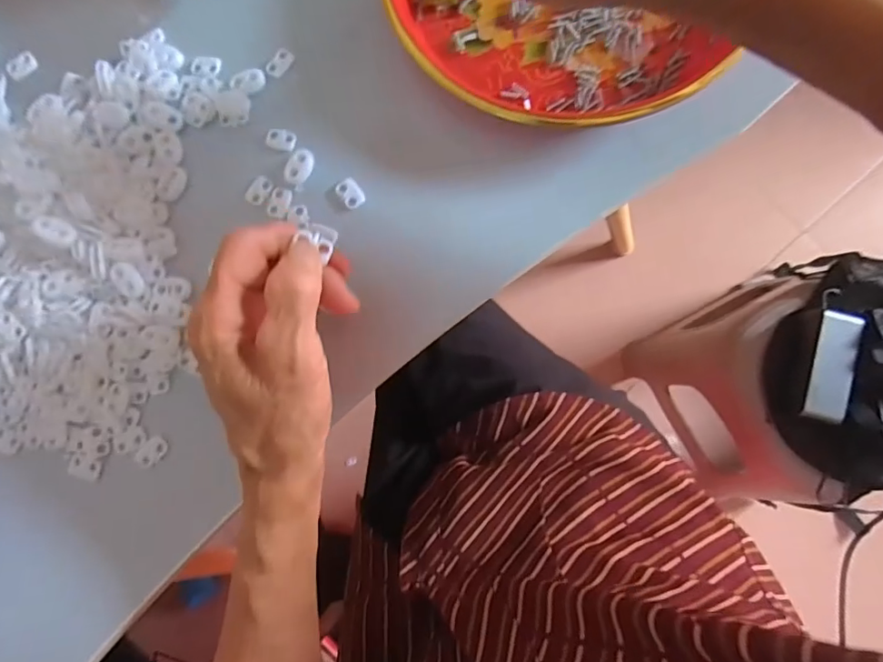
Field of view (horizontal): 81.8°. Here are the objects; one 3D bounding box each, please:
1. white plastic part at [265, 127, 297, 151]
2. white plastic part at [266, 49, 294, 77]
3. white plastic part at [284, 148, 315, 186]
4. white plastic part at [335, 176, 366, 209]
[{"bbox_3d":[-0.098,-0.116,0.308,0.018,0.004,0.013,10,85,5],"label":"white plastic part"},{"bbox_3d":[-0.100,-0.166,0.316,0.010,0.005,0.018,31,87,6],"label":"white plastic part"},{"bbox_3d":[-0.084,-0.097,0.302,0.014,0.005,0.022,25,87,6],"label":"white plastic part"},{"bbox_3d":[-0.054,-0.082,0.301,0.013,0.004,0.018,-37,83,0],"label":"white plastic part"}]

